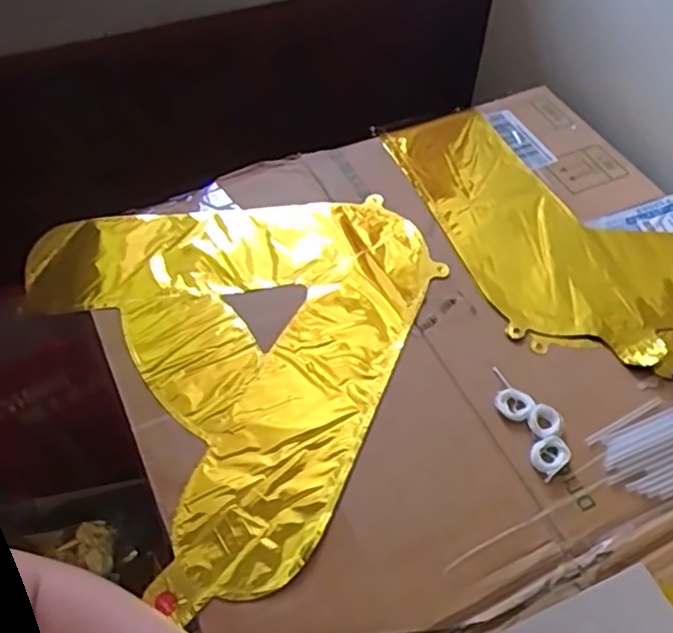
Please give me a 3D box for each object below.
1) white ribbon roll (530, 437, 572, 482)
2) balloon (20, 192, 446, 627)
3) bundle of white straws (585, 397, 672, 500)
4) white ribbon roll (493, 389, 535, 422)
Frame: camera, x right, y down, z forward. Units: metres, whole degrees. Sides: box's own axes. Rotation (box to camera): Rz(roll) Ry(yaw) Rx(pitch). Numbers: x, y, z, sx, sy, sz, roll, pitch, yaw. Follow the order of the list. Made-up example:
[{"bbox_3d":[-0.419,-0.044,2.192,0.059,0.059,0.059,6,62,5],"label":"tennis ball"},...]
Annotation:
[{"bbox_3d":[0.161,0.106,0.516,0.032,0.006,0.026,-34,60,-22],"label":"white ribbon roll"},{"bbox_3d":[-0.065,0.008,0.609,0.329,0.032,0.393,-27,58,-18],"label":"balloon"},{"bbox_3d":[0.250,0.103,0.529,0.095,0.004,0.070,-20,56,-14],"label":"bundle of white straws"},{"bbox_3d":[0.142,0.071,0.545,0.028,0.007,0.029,0,54,0],"label":"white ribbon roll"}]

